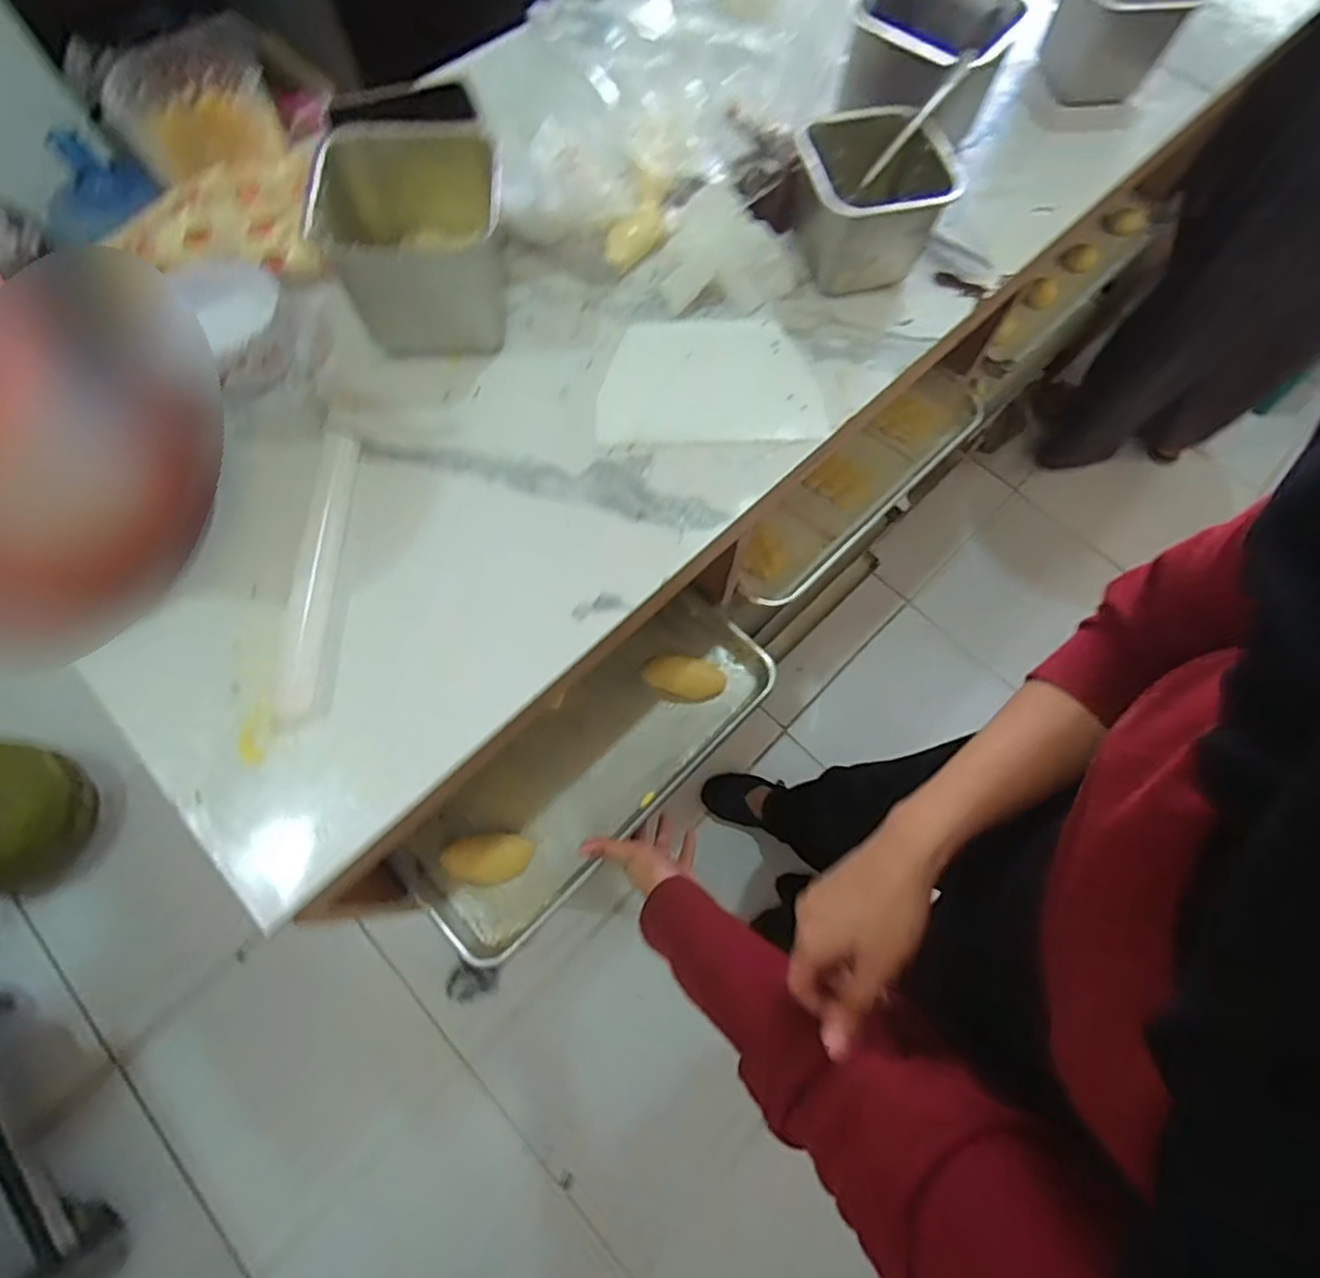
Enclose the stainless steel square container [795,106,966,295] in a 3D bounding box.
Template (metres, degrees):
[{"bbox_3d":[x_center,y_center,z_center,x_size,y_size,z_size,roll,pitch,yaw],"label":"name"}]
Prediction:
[{"bbox_3d":[0.182,-0.373,0.565,0.128,0.093,0.115,-8,70,-4],"label":"stainless steel square container"}]

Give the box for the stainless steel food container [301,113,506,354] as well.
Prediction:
[{"bbox_3d":[-0.191,-0.309,0.523,0.134,0.113,0.137,-11,70,-5],"label":"stainless steel food container"}]

